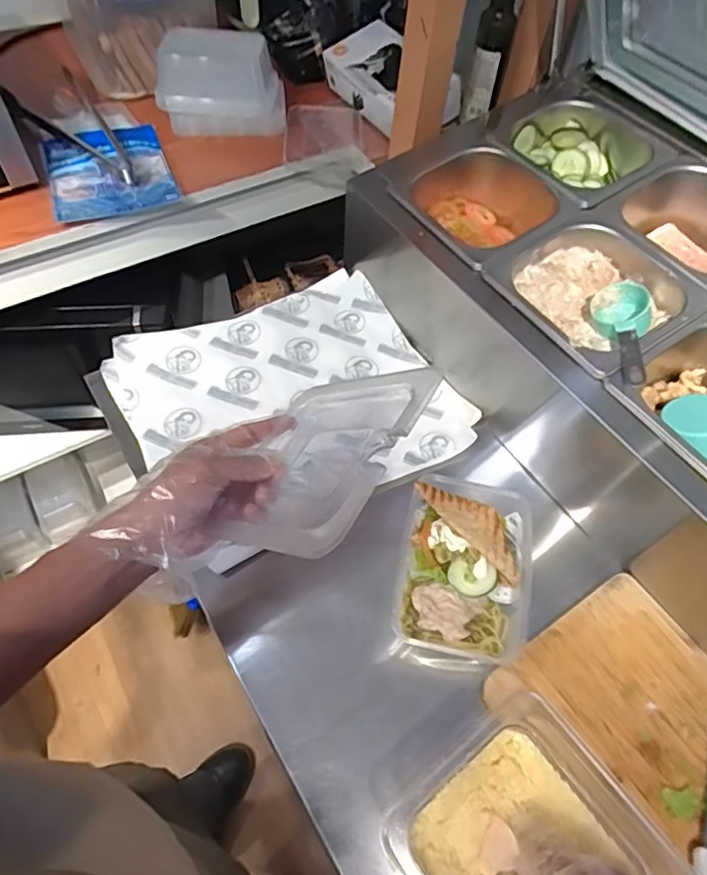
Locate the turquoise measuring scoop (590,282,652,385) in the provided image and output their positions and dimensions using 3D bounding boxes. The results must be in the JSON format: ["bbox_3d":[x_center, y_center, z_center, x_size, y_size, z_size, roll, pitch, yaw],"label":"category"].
[{"bbox_3d":[0.266,-0.102,0.552,0.051,0.032,0.129,13,57,5],"label":"turquoise measuring scoop"}]

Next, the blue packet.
[{"bbox_3d":[-0.342,-0.372,0.779,0.162,0.022,0.189,-21,61,-16],"label":"blue packet"}]

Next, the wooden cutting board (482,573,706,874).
[{"bbox_3d":[0.279,0.281,0.469,0.194,0.014,0.295,-29,63,-20],"label":"wooden cutting board"}]

